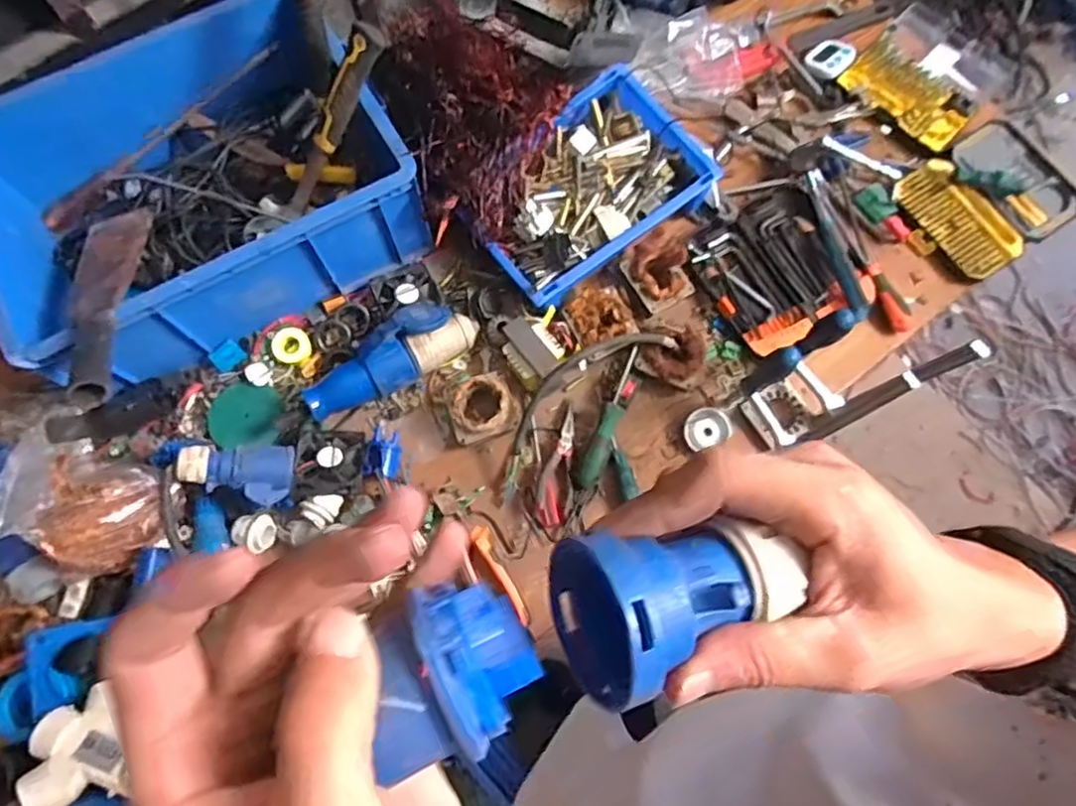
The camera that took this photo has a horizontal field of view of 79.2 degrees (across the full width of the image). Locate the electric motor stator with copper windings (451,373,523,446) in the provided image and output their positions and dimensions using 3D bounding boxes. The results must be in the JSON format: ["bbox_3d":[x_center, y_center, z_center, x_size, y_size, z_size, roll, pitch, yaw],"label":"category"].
[{"bbox_3d":[-0.068,0.006,0.832,0.092,0.055,0.082,-21,73,-7],"label":"electric motor stator with copper windings"}]

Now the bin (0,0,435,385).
[{"bbox_3d":[-0.441,-0.285,0.833,0.474,0.158,0.405,-32,75,-10],"label":"bin"}]

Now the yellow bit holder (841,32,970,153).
[{"bbox_3d":[0.559,-0.470,0.977,0.094,0.028,0.185,-43,77,-13],"label":"yellow bit holder"}]

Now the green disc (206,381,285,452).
[{"bbox_3d":[-0.374,0.016,0.831,0.092,0.015,0.088,1,74,-2],"label":"green disc"}]

